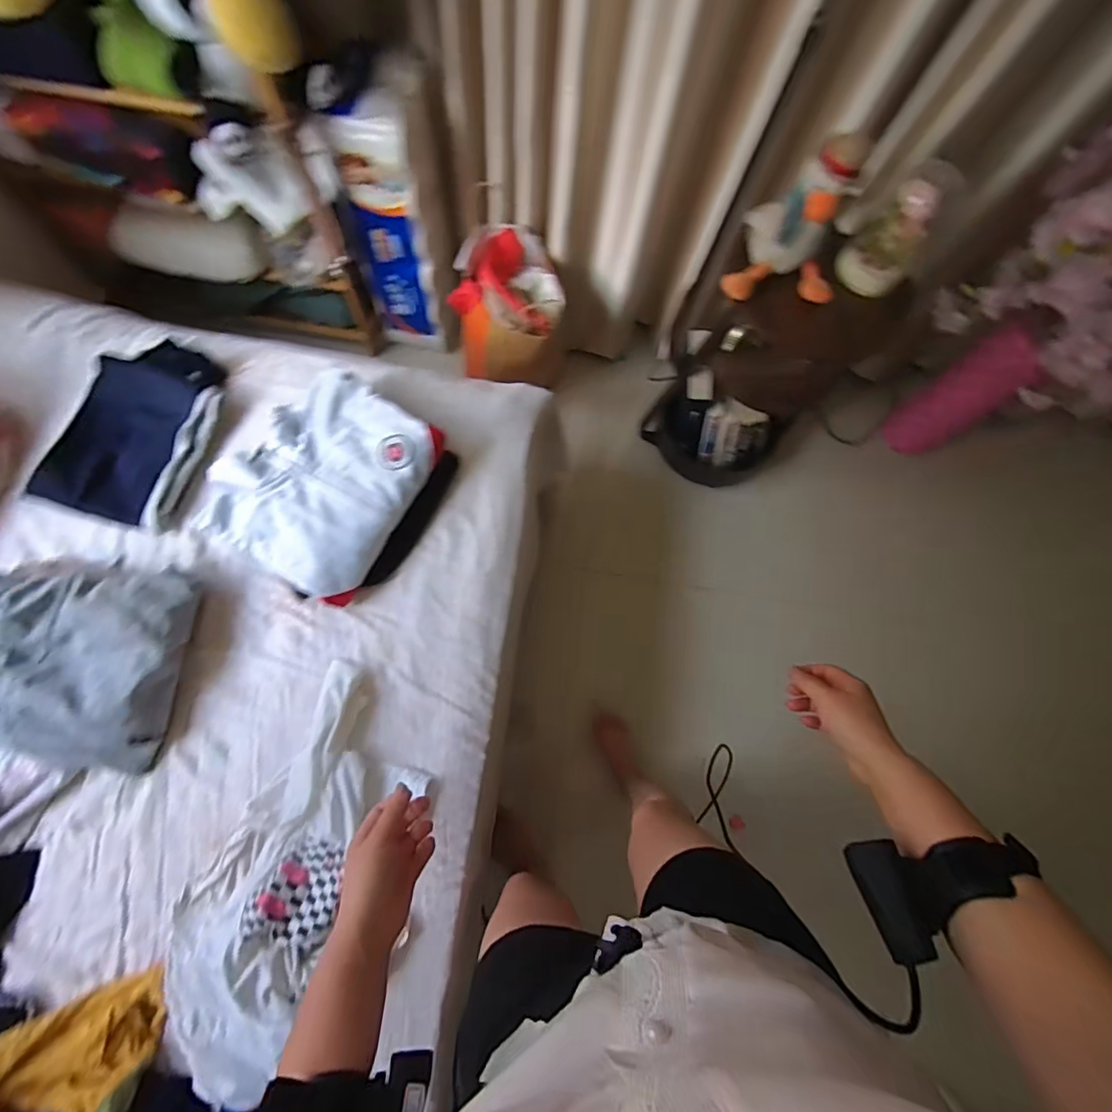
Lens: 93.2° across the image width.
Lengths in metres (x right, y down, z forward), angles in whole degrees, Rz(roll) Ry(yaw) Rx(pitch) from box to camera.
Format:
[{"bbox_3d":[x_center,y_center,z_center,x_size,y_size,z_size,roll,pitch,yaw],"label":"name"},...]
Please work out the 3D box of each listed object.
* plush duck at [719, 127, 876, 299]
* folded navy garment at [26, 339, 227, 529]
[{"bbox_3d":[0.384,-0.500,0.811,0.173,0.225,0.115,14,76,1],"label":"plush duck"},{"bbox_3d":[-0.688,-0.214,0.876,0.214,0.041,0.313,18,77,2],"label":"folded navy garment"}]

